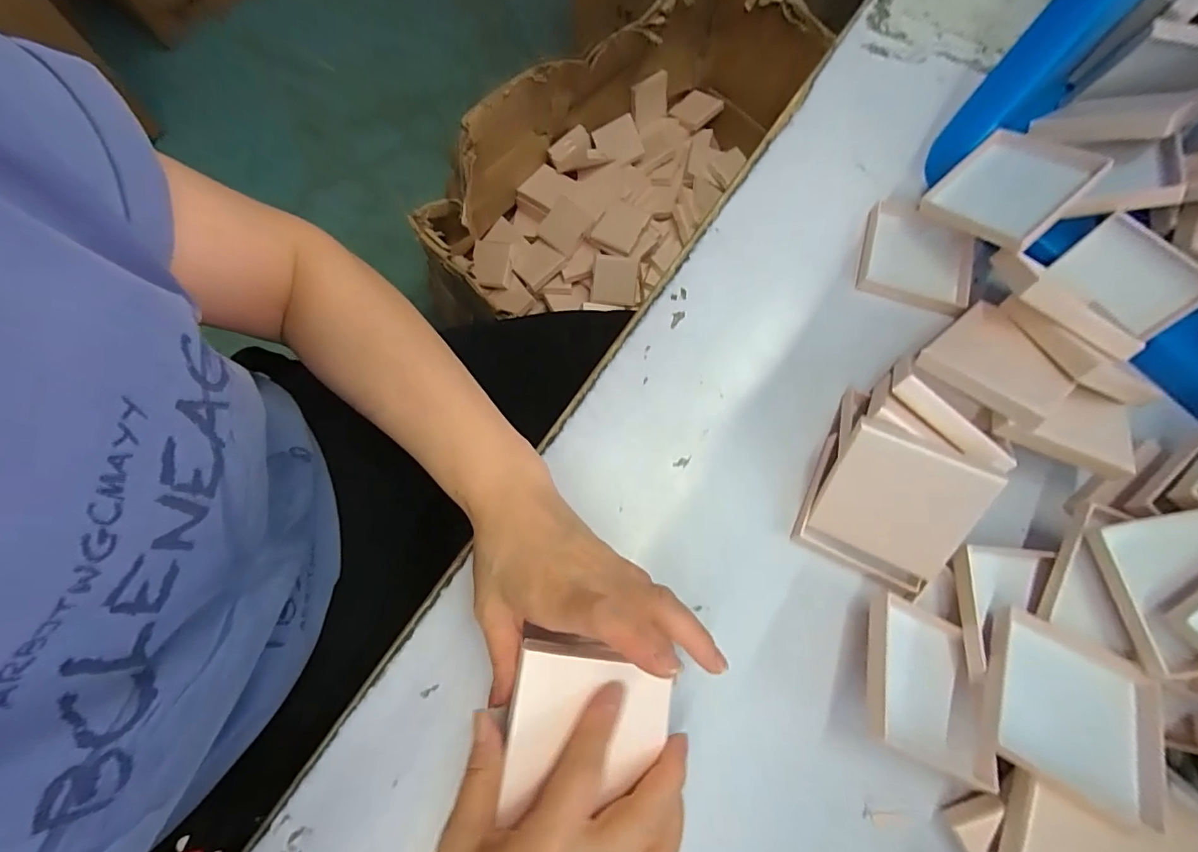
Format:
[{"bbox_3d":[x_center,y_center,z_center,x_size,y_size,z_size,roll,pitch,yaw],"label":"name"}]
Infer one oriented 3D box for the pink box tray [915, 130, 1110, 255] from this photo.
[{"bbox_3d":[0.283,-0.166,0.353,0.079,0.015,0.079,-45,50,3],"label":"pink box tray"}]

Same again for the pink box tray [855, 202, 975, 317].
[{"bbox_3d":[0.238,-0.128,0.380,0.077,0.008,0.085,16,73,5],"label":"pink box tray"}]

